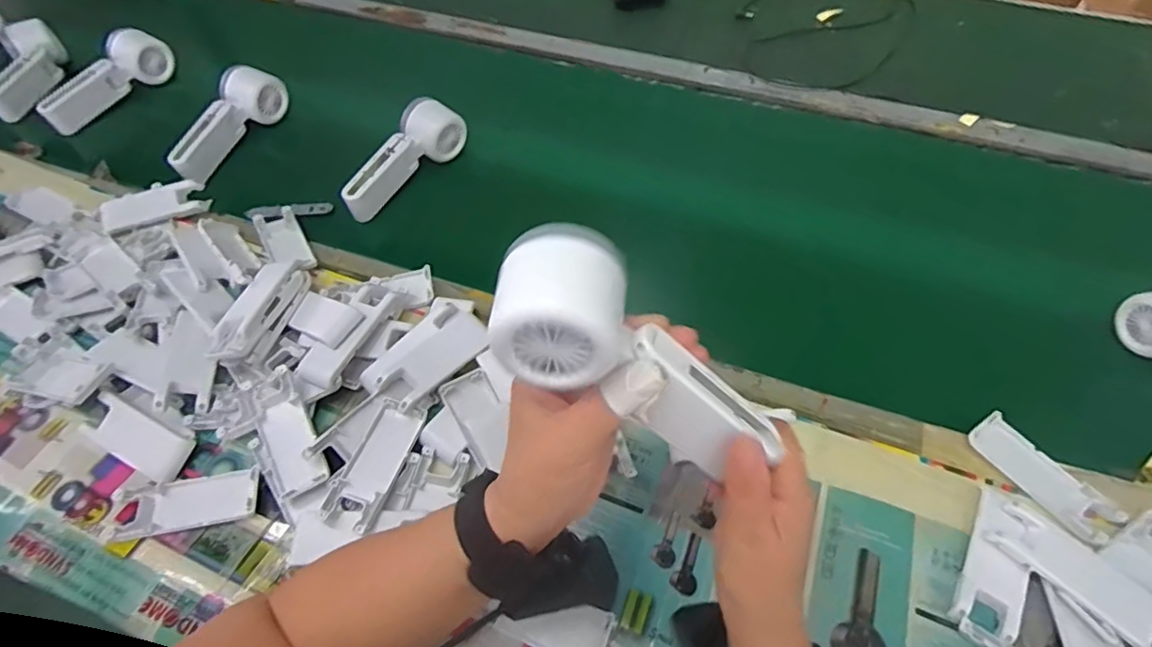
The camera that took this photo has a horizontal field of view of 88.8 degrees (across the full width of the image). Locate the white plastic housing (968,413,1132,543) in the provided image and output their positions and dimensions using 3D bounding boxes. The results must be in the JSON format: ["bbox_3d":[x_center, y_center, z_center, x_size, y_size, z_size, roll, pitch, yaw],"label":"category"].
[{"bbox_3d":[0.358,0.116,0.451,0.041,0.015,0.103,-27,60,-16],"label":"white plastic housing"}]

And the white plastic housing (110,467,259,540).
[{"bbox_3d":[-0.299,0.137,0.455,0.102,0.007,0.042,-10,57,-5],"label":"white plastic housing"}]

